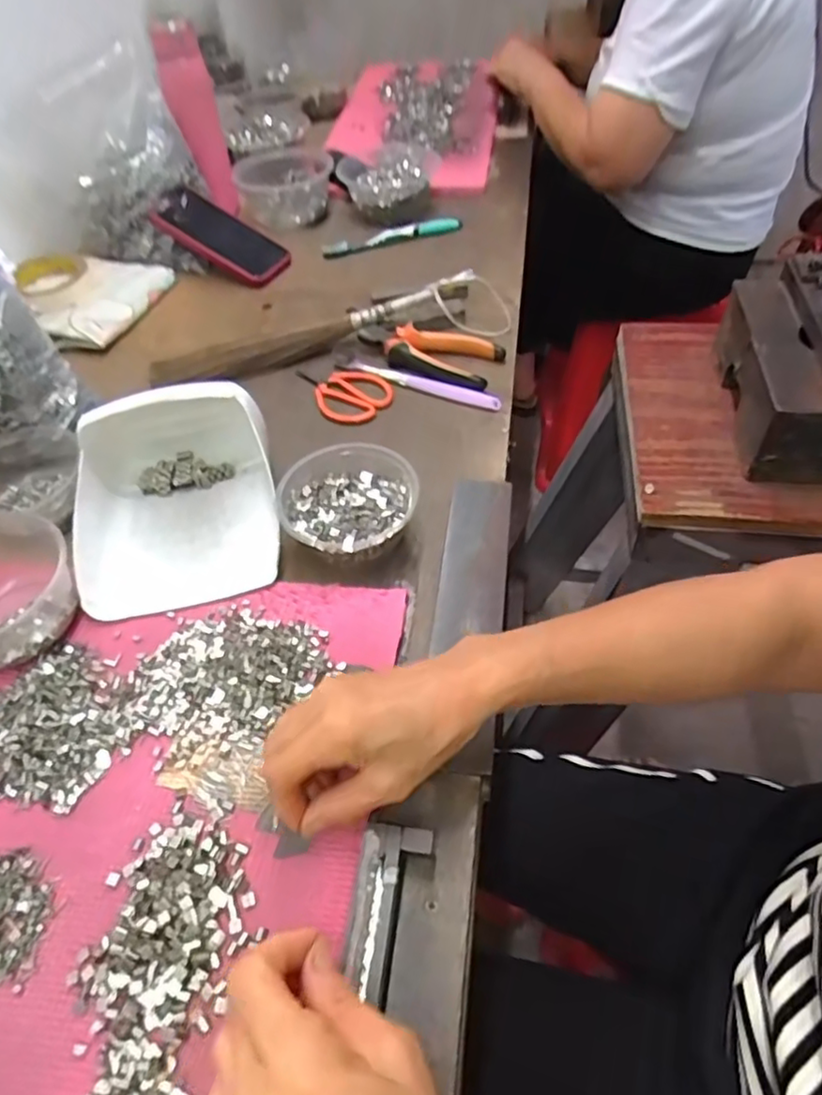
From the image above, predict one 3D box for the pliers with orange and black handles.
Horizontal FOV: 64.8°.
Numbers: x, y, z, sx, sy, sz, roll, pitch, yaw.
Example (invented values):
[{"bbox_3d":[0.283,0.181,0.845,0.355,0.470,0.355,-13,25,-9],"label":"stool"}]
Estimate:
[{"bbox_3d":[0.013,-0.203,0.668,0.155,0.020,0.073,20,54,17],"label":"pliers with orange and black handles"}]

